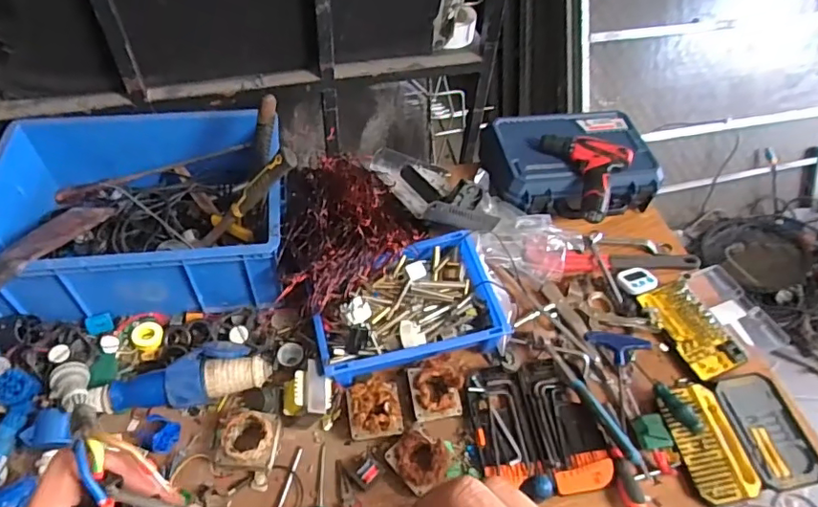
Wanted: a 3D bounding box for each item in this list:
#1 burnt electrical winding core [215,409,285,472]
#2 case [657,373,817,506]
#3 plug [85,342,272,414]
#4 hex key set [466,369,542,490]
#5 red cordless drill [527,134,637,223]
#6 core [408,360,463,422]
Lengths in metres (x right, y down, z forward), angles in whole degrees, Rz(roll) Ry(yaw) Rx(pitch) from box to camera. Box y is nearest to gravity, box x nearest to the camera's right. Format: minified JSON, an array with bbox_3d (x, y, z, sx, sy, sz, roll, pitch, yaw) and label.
[{"bbox_3d":[-0.243,0.282,0.808,0.086,0.052,0.084,4,51,-2],"label":"burnt electrical winding core"},{"bbox_3d":[0.553,0.300,0.886,0.236,0.026,0.182,-6,52,-10],"label":"case"},{"bbox_3d":[-0.353,0.194,0.833,0.261,0.057,0.079,-9,53,-12],"label":"plug"},{"bbox_3d":[0.152,0.271,0.862,0.094,0.014,0.177,-2,51,-7],"label":"hex key set"},{"bbox_3d":[0.335,-0.171,1.095,0.204,0.055,0.179,22,53,12],"label":"red cordless drill"},{"bbox_3d":[0.047,0.222,0.878,0.090,0.041,0.096,-6,52,-10],"label":"core"}]

